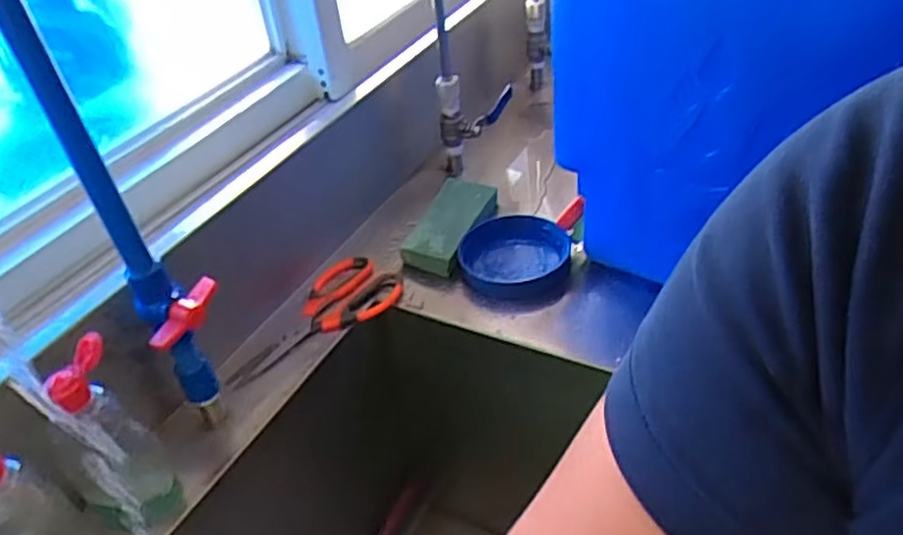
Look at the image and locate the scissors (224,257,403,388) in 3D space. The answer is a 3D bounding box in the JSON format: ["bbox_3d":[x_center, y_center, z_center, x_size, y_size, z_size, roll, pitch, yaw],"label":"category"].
[{"bbox_3d":[-0.150,0.052,0.758,0.205,0.019,0.094,-28,43,-25],"label":"scissors"}]

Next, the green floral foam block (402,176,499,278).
[{"bbox_3d":[-0.001,-0.048,0.850,0.073,0.032,0.150,12,42,22],"label":"green floral foam block"}]

